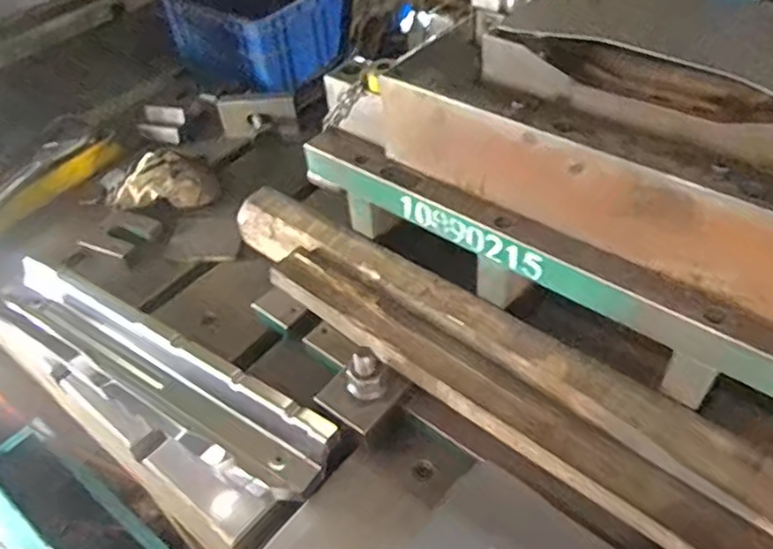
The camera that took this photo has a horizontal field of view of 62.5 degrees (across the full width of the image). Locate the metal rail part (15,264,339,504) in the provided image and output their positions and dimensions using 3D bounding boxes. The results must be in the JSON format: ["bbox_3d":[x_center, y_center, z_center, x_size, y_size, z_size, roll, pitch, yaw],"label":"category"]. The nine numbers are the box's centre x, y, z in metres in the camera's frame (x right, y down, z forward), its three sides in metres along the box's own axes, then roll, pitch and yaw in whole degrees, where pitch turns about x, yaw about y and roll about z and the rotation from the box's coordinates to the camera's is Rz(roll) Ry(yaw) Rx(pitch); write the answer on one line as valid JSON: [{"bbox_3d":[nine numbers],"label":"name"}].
[{"bbox_3d":[-0.312,0.122,0.830,0.547,0.070,0.114,22,52,26],"label":"metal rail part"}]

